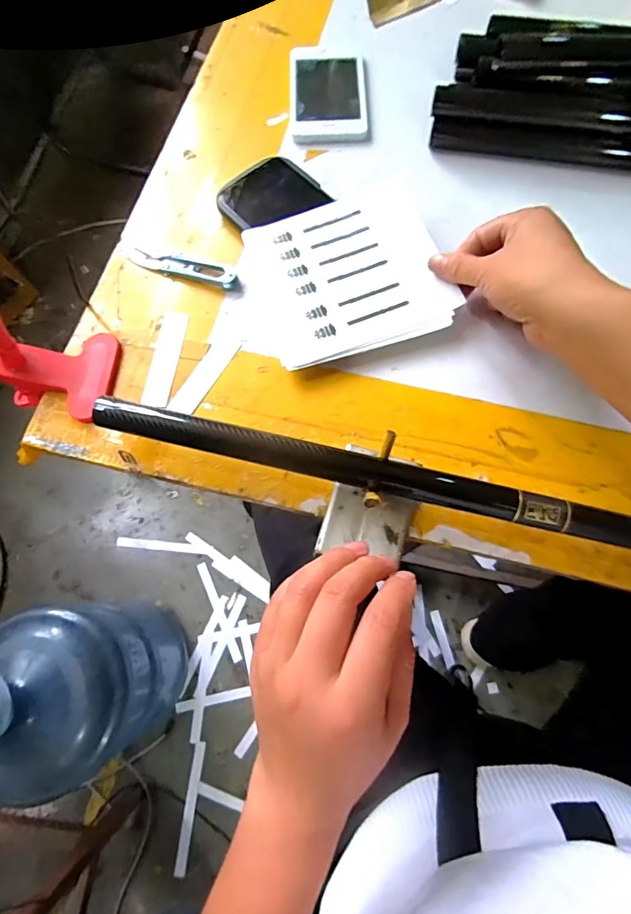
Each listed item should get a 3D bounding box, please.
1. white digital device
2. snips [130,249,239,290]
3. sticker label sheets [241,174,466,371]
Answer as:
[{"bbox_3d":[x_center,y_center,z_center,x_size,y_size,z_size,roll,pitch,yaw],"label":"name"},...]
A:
[{"bbox_3d":[0.013,-0.361,0.427,0.076,0.011,0.121,-2,72,2],"label":"white digital device"},{"bbox_3d":[-0.111,-0.163,0.372,0.095,0.005,0.022,15,74,7],"label":"snips"},{"bbox_3d":[0.025,-0.149,0.350,0.141,0.015,0.140,-18,72,-3],"label":"sticker label sheets"}]

